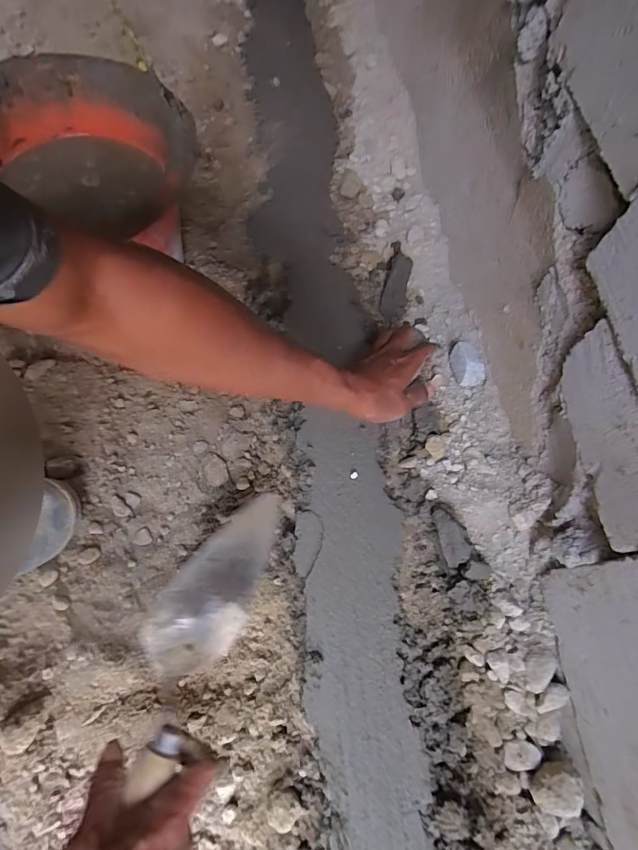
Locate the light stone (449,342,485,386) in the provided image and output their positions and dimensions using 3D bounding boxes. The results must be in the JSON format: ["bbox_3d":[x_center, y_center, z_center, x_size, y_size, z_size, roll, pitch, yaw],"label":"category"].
[{"bbox_3d":[0.179,-0.075,0.538,0.034,0.021,0.058,-8,67,-3],"label":"light stone"}]

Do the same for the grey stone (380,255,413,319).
[{"bbox_3d":[0.110,-0.196,0.615,0.034,0.022,0.096,16,68,7],"label":"grey stone"}]

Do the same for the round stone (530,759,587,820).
[{"bbox_3d":[0.217,0.332,0.406,0.043,0.030,0.034,-7,67,-3],"label":"round stone"}]

